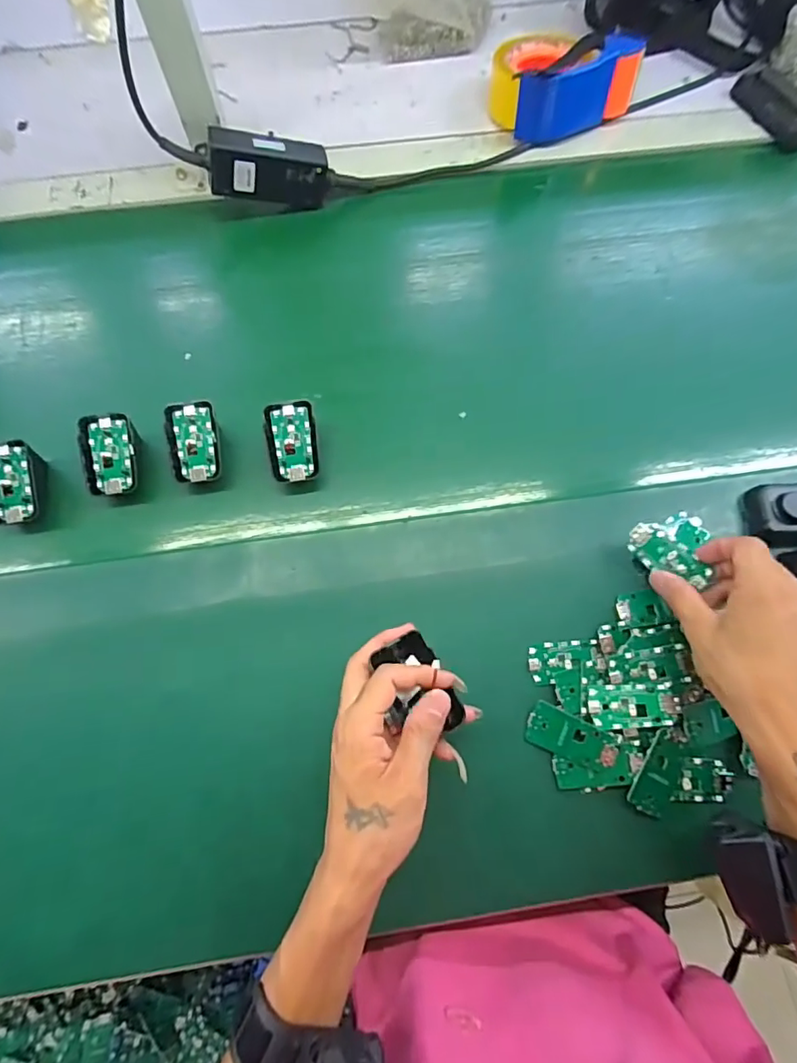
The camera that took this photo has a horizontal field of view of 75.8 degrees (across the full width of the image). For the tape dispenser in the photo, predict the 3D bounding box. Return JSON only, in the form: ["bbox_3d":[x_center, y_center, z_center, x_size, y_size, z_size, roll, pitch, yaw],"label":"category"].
[{"bbox_3d":[0.174,-0.509,0.574,0.154,0.065,0.106,-16,71,-5],"label":"tape dispenser"}]

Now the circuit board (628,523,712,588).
[{"bbox_3d":[0.210,0.020,0.402,0.062,0.004,0.029,44,103,22],"label":"circuit board"}]

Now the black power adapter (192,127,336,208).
[{"bbox_3d":[-0.133,-0.368,0.521,0.123,0.056,0.026,-5,71,-22],"label":"black power adapter"}]

